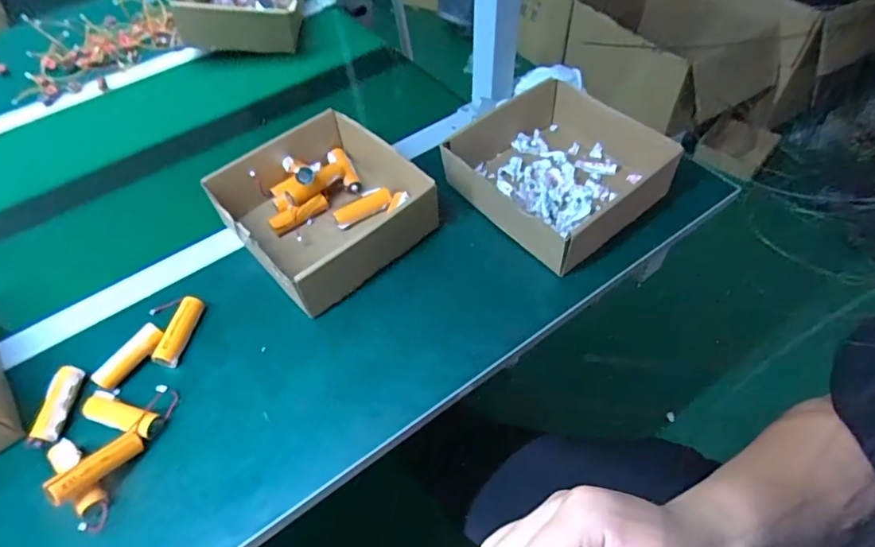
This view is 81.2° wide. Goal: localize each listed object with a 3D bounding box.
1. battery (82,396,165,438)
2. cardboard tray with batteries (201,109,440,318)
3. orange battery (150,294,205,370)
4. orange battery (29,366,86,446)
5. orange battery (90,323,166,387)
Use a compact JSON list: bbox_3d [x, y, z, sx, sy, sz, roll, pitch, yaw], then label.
[{"bbox_3d":[-0.288,0.132,0.469,0.078,0.020,0.021,13,58,12],"label":"battery"},{"bbox_3d":[-0.131,-0.081,0.580,0.195,0.068,0.205,-38,62,-21],"label":"cardboard tray with batteries"},{"bbox_3d":[-0.262,0.060,0.522,0.022,0.024,0.071,10,57,9],"label":"orange battery"},{"bbox_3d":[-0.354,0.124,0.479,0.023,0.017,0.074,-3,56,1],"label":"orange battery"},{"bbox_3d":[-0.301,0.082,0.501,0.019,0.022,0.070,30,62,21],"label":"orange battery"}]

